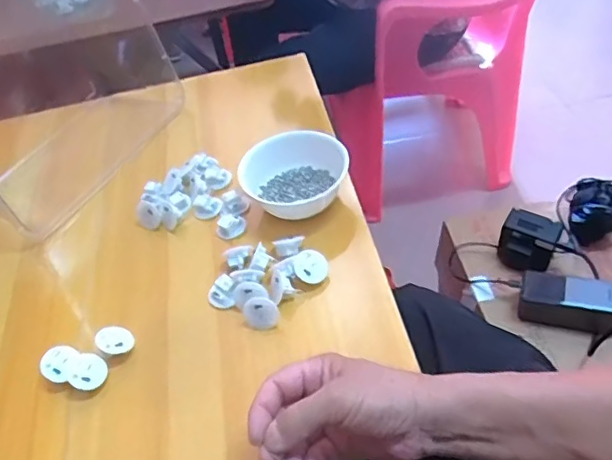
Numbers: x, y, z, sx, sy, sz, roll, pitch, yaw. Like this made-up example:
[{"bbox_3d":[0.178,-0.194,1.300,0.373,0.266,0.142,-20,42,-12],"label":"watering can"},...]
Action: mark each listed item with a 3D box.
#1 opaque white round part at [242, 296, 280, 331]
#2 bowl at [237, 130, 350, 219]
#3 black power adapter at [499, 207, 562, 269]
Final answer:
[{"bbox_3d":[-0.040,0.074,0.514,0.033,0.031,0.017,10,20,-4],"label":"opaque white round part"},{"bbox_3d":[-0.010,-0.055,0.600,0.112,0.053,0.091,-22,48,-11],"label":"bowl"},{"bbox_3d":[0.328,0.017,0.832,0.076,0.074,0.048,18,53,24],"label":"black power adapter"}]

